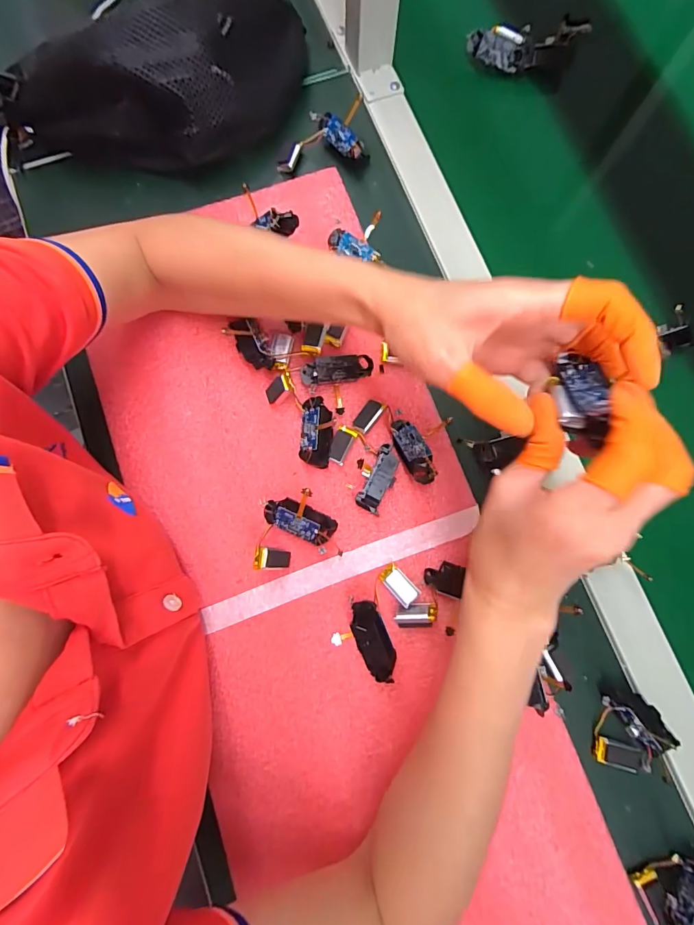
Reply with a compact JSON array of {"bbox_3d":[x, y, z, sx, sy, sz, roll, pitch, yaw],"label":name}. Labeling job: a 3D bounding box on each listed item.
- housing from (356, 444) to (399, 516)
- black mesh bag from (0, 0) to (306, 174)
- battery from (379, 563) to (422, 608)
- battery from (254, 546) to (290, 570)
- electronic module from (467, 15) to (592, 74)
[{"bbox_3d":[0.026,0.014,0.332,0.020,0.022,0.052,26,80,5],"label":"housing"},{"bbox_3d":[-0.159,-0.327,0.373,0.273,0.080,0.108,-22,80,-4],"label":"black mesh bag"},{"bbox_3d":[0.039,0.092,0.319,0.017,0.004,0.031,-43,68,-3],"label":"battery"},{"bbox_3d":[-0.054,0.072,0.317,0.008,0.033,0.015,-8,75,41],"label":"battery"},{"bbox_3d":[0.185,-0.419,0.429,0.122,0.026,0.045,-7,79,-2],"label":"electronic module"}]

